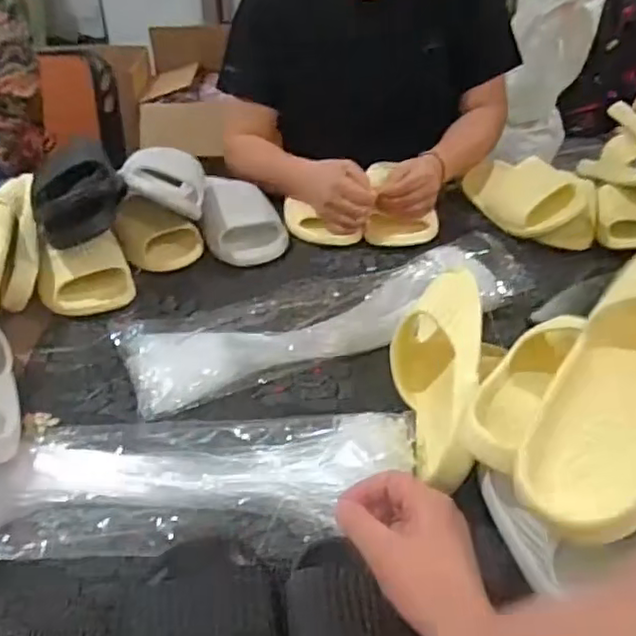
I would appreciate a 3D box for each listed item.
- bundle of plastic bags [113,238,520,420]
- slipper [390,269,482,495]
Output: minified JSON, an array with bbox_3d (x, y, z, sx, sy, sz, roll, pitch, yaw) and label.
[{"bbox_3d":[0.019,-0.016,0.743,0.472,0.029,0.154,-16,37,-22],"label":"bundle of plastic bags"},{"bbox_3d":[0.104,0.050,0.588,0.077,0.095,0.228,5,35,9],"label":"slipper"}]

